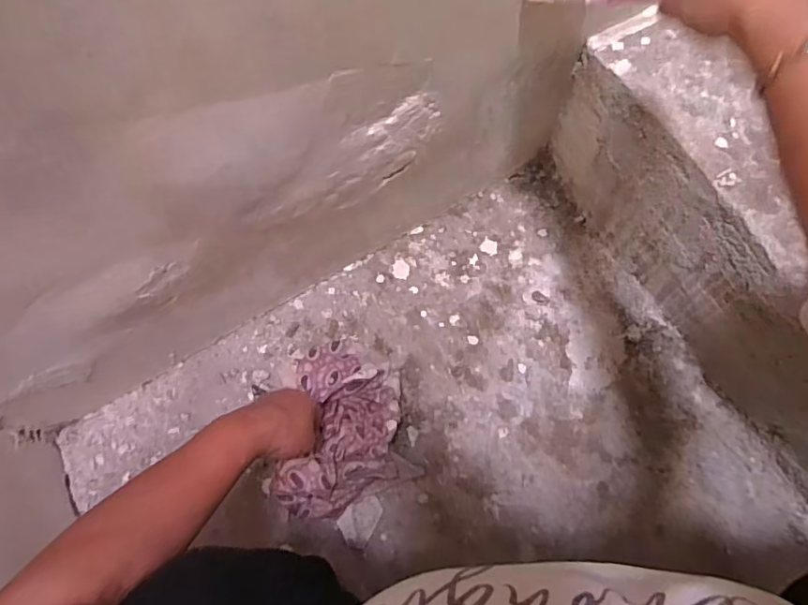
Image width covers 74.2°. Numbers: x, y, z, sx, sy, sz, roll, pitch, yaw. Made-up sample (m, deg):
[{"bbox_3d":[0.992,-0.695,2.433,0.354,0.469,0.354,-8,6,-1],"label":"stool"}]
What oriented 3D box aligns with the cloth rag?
[{"bbox_3d":[-0.080,0.141,0.622,0.163,0.084,0.180,-20,71,-5],"label":"cloth rag"}]

